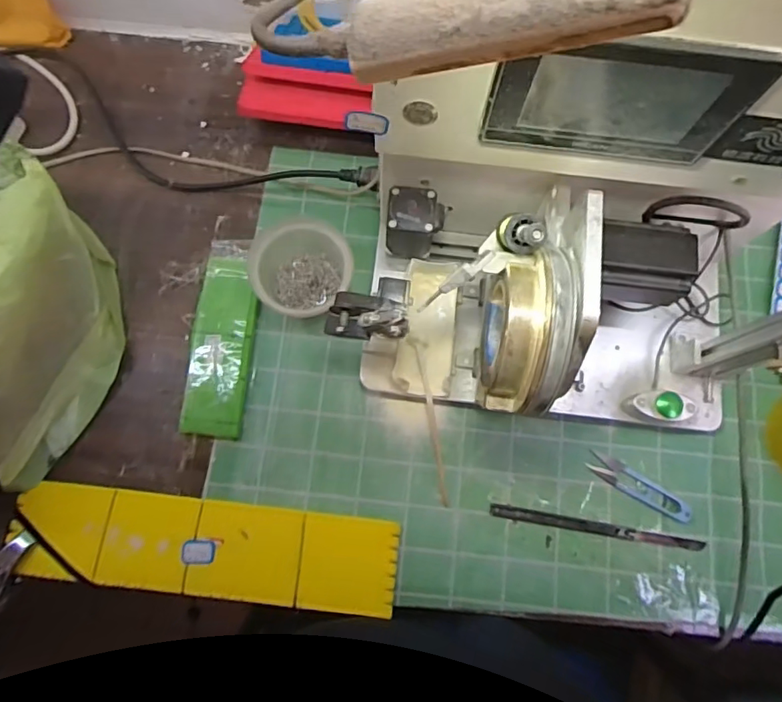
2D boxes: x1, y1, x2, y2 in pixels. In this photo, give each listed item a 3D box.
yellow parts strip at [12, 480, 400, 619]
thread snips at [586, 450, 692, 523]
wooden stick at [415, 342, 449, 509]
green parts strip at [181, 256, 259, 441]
[{"bbox_3d":[-0.165,0.178,0.474,0.334,0.010,0.079,7,73,-1],"label":"yellow parts strip"},{"bbox_3d":[0.237,0.130,0.502,0.102,0.008,0.023,33,78,6],"label":"thread snips"},{"bbox_3d":[0.040,0.070,0.503,0.008,0.012,0.154,-9,89,-2],"label":"wooden stick"},{"bbox_3d":[-0.168,-0.007,0.521,0.059,0.017,0.178,6,76,0],"label":"green parts strip"}]

